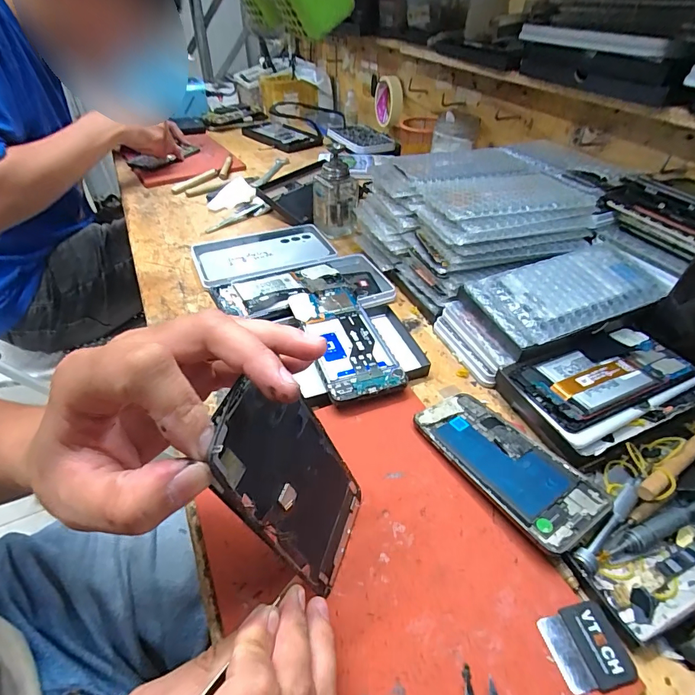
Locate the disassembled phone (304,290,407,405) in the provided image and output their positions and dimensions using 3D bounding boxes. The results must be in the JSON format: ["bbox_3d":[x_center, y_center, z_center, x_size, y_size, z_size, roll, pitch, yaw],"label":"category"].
[{"bbox_3d":[-0.005,-0.009,0.408,0.069,0.010,0.154,-13,46,-17],"label":"disassembled phone"}]

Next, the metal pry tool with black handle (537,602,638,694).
[{"bbox_3d":[0.137,0.172,0.233,0.041,0.006,0.039,-6,44,-8],"label":"metal pry tool with black handle"}]

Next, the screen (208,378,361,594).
[{"bbox_3d":[-0.026,0.077,0.227,0.011,0.150,0.073,-4,42,28],"label":"screen"}]

